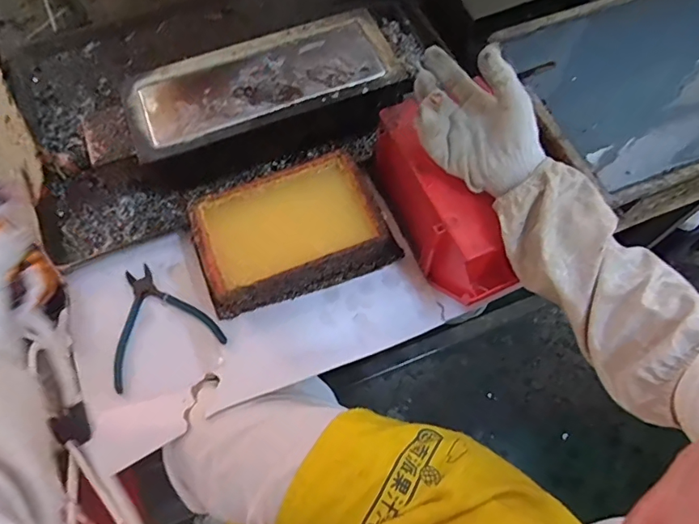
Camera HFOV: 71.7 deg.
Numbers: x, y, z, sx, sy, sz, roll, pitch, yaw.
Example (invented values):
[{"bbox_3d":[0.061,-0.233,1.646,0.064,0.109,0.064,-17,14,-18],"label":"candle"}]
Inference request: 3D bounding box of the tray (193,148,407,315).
[{"bbox_3d":[-0.066,-0.035,0.571,0.229,0.063,0.136,-20,66,-8],"label":"tray"}]

